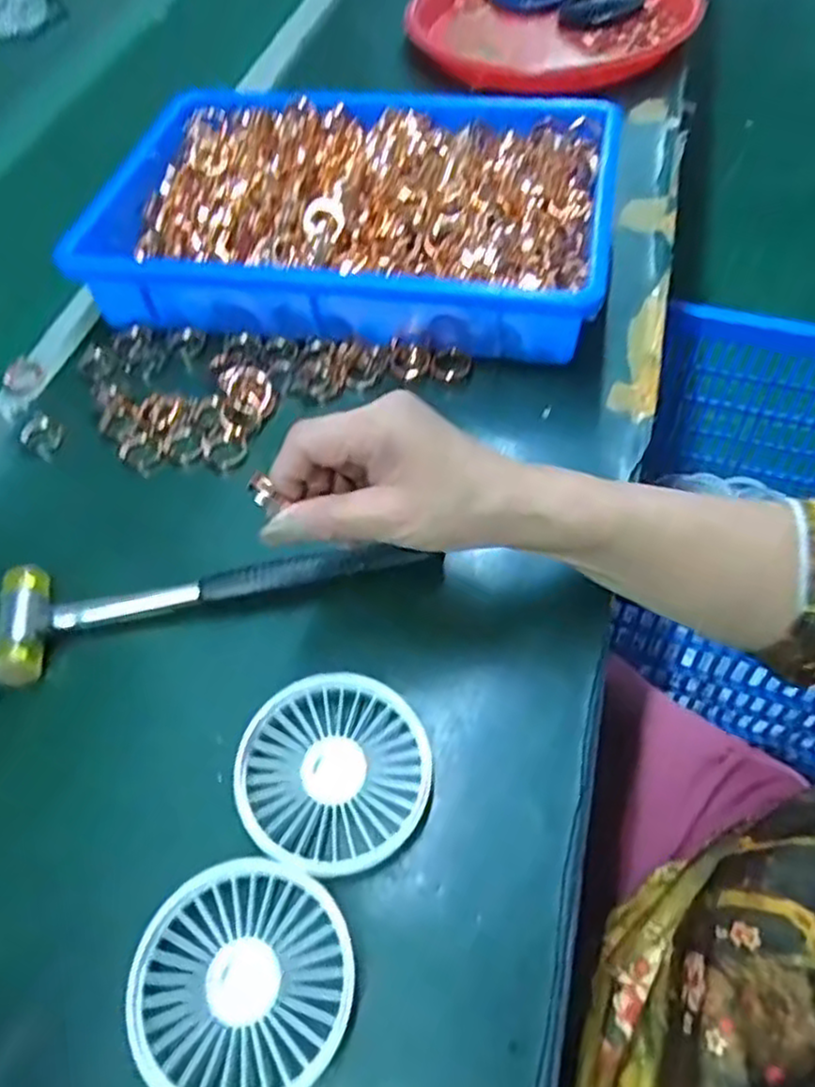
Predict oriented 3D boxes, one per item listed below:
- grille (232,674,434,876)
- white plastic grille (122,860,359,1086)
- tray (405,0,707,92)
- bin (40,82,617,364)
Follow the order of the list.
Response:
[{"bbox_3d":[-0.035,0.106,0.348,0.087,0.011,0.086,-3,55,4],"label":"grille"},{"bbox_3d":[-0.068,0.178,0.301,0.088,0.005,0.086,-3,55,4],"label":"white plastic grille"},{"bbox_3d":[0.148,-0.532,0.751,0.267,0.047,0.221,12,57,13],"label":"tray"},{"bbox_3d":[-0.040,-0.245,0.553,0.367,0.064,0.240,7,56,10],"label":"bin"}]

